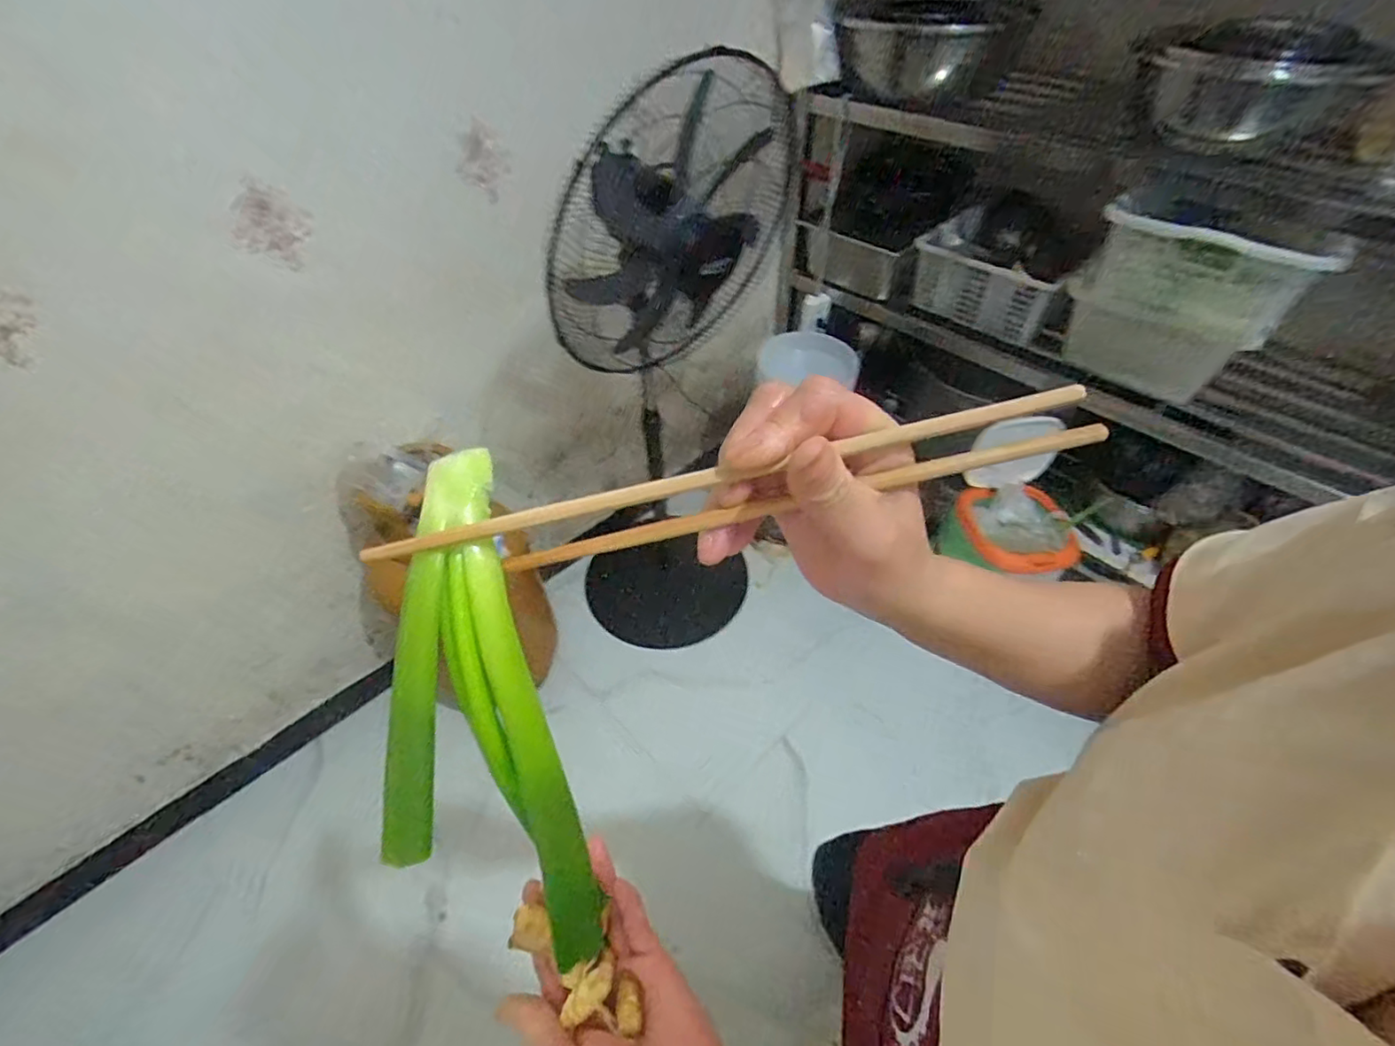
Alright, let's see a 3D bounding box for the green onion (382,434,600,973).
[{"bbox_3d":[-0.088,0.077,0.229,0.061,0.019,0.199,-15,91,-9],"label":"green onion"}]

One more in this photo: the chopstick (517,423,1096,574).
[{"bbox_3d":[0.042,-0.011,0.239,0.236,0.007,0.008,-12,49,0],"label":"chopstick"}]

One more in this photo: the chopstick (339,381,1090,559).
[{"bbox_3d":[0.014,-0.020,0.229,0.273,0.007,0.010,-13,49,-2],"label":"chopstick"}]

